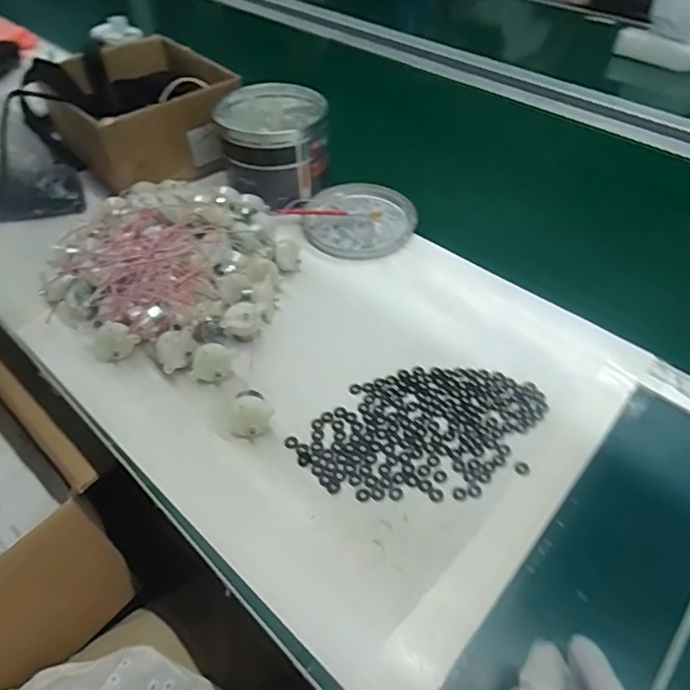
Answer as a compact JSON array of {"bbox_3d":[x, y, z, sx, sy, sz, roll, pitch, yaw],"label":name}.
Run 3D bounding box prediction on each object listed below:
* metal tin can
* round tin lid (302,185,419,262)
[{"bbox_3d":[-0.086,-0.240,0.614,0.125,0.099,0.125,-8,49,-7],"label":"metal tin can"},{"bbox_3d":[0.018,-0.150,0.609,0.129,0.011,0.133,0,48,0],"label":"round tin lid"}]

